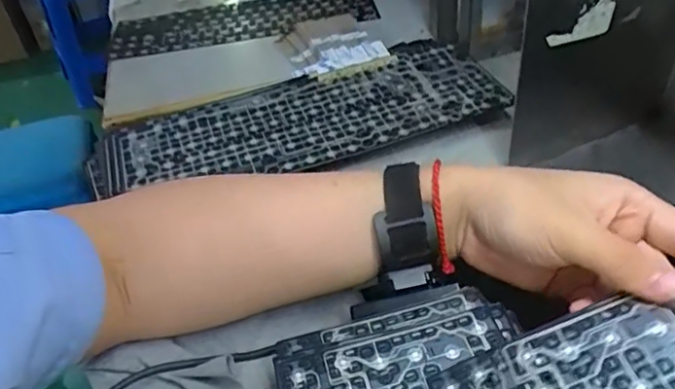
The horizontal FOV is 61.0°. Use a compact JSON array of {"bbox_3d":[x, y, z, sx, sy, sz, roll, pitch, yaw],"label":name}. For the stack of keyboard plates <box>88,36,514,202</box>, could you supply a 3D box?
[{"bbox_3d":[-0.038,-0.064,0.521,0.365,0.029,0.122,-16,42,-12],"label":"stack of keyboard plates"}]

